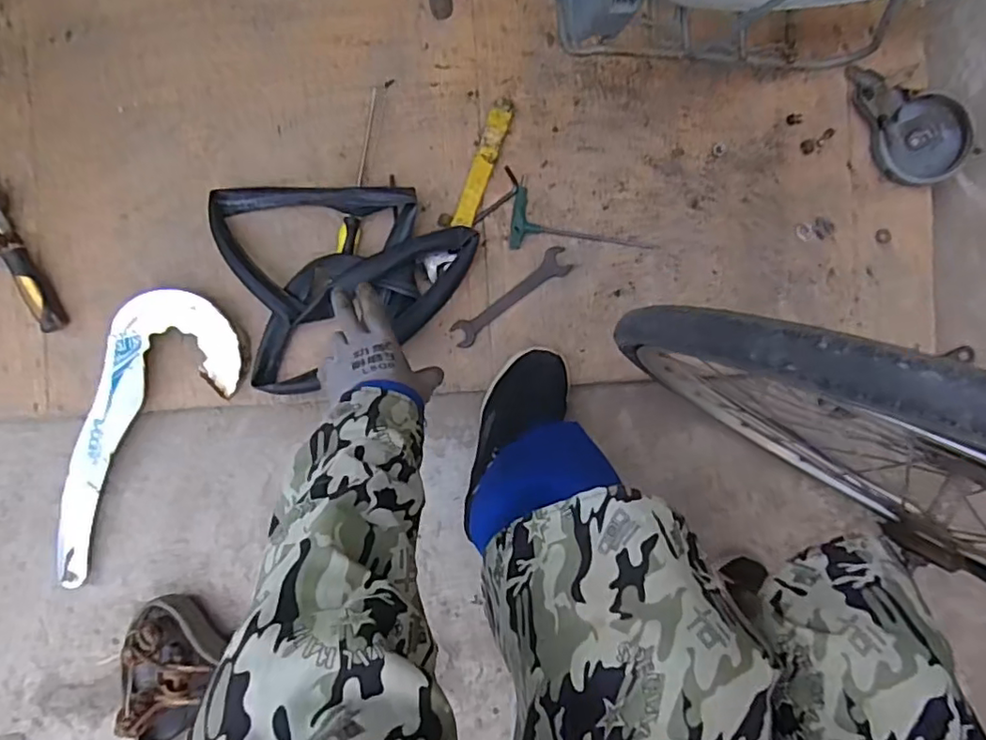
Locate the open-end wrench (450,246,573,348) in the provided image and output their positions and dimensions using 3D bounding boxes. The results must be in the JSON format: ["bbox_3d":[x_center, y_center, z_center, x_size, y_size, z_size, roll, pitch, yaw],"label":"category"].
[{"bbox_3d":[0.023,-0.093,0.760,0.174,0.005,0.037,-36,90,3],"label":"open-end wrench"}]

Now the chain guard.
[{"bbox_3d":[-0.476,0.092,0.772,0.156,0.022,0.423,31,99,-8],"label":"chain guard"}]

